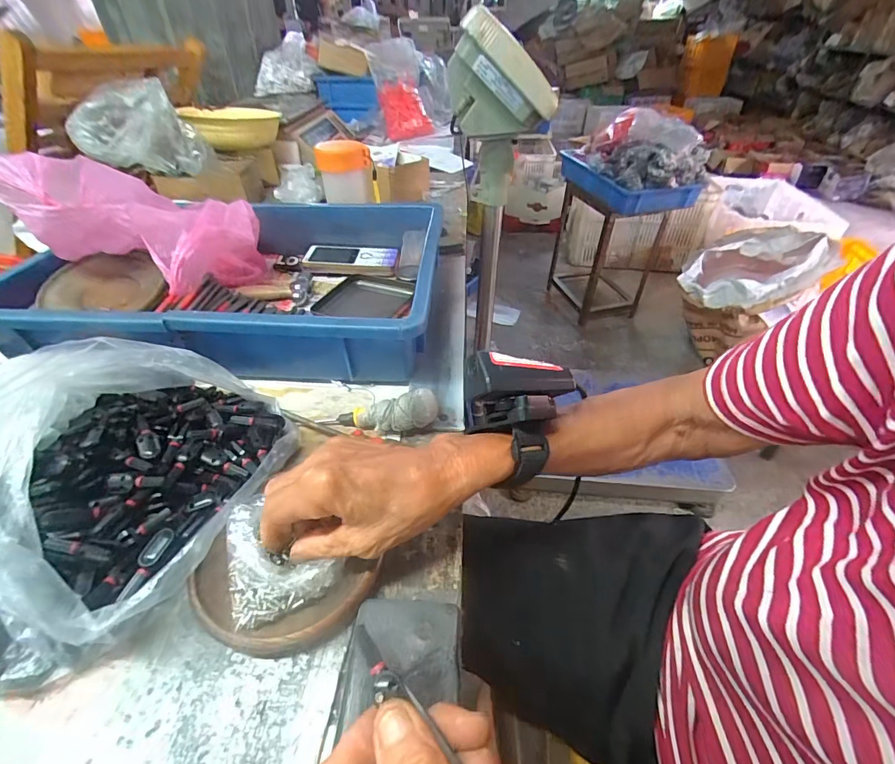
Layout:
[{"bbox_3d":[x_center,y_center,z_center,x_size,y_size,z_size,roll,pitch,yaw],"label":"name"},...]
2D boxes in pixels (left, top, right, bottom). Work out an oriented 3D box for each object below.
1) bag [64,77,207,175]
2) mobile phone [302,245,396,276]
[{"bbox_3d":[-0.493,-0.400,0.657,0.161,0.110,0.118,-23,46,-24],"label":"bag"},{"bbox_3d":[-0.130,-0.166,0.557,0.126,0.015,0.059,3,41,3],"label":"mobile phone"}]

